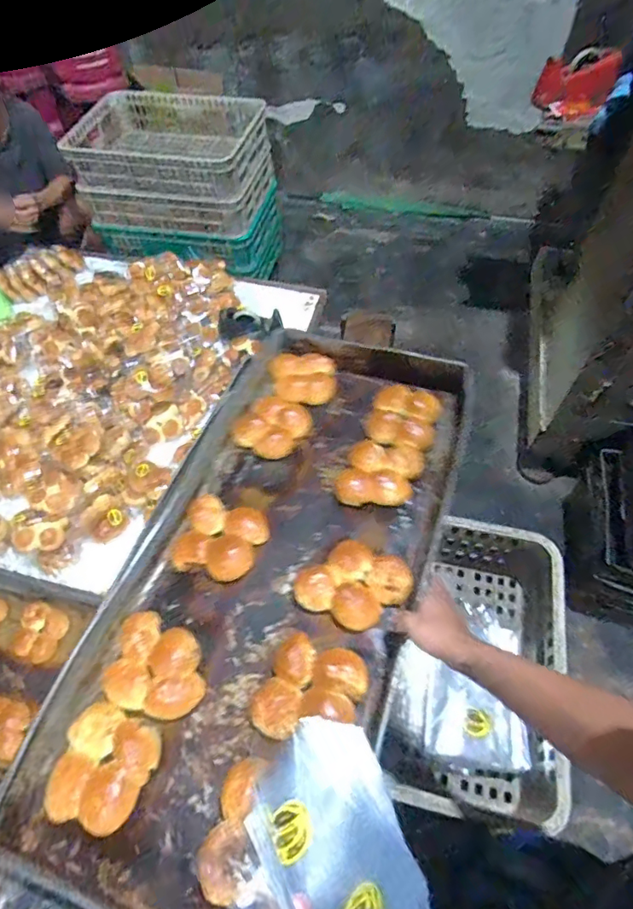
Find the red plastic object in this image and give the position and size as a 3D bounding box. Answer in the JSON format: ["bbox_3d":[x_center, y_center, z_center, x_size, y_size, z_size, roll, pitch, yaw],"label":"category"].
[{"bbox_3d":[0.652,-0.938,1.266,0.178,0.127,0.060,21,60,15],"label":"red plastic object"}]

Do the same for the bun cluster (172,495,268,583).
[{"bbox_3d":[-0.147,0.120,0.725,0.135,0.040,0.115,23,60,16],"label":"bun cluster"}]

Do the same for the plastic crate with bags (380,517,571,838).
[{"bbox_3d":[0.242,0.322,0.797,0.241,0.149,0.405,10,58,8],"label":"plastic crate with bags"}]

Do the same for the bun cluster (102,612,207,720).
[{"bbox_3d":[-0.198,0.263,0.628,0.124,0.030,0.110,10,58,8],"label":"bun cluster"}]

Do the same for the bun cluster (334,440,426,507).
[{"bbox_3d":[0.096,0.032,0.767,0.114,0.035,0.119,19,59,14],"label":"bun cluster"}]

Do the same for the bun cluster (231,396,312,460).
[{"bbox_3d":[-0.075,-0.053,0.844,0.109,0.030,0.112,25,61,17],"label":"bun cluster"}]

